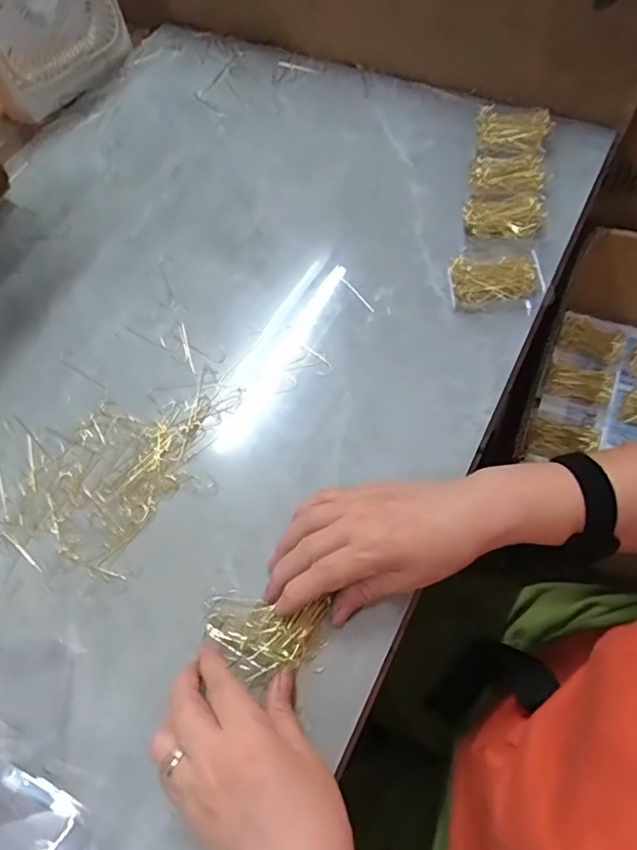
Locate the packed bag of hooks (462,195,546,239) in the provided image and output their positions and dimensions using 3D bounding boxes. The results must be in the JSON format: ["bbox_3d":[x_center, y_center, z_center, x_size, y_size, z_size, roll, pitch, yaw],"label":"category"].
[{"bbox_3d":[0.173,-0.196,0.514,0.072,0.010,0.047,1,61,5],"label":"packed bag of hooks"}]

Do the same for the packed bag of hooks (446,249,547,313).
[{"bbox_3d":[0.155,-0.131,0.483,0.076,0.020,0.064,-1,61,4],"label":"packed bag of hooks"}]

